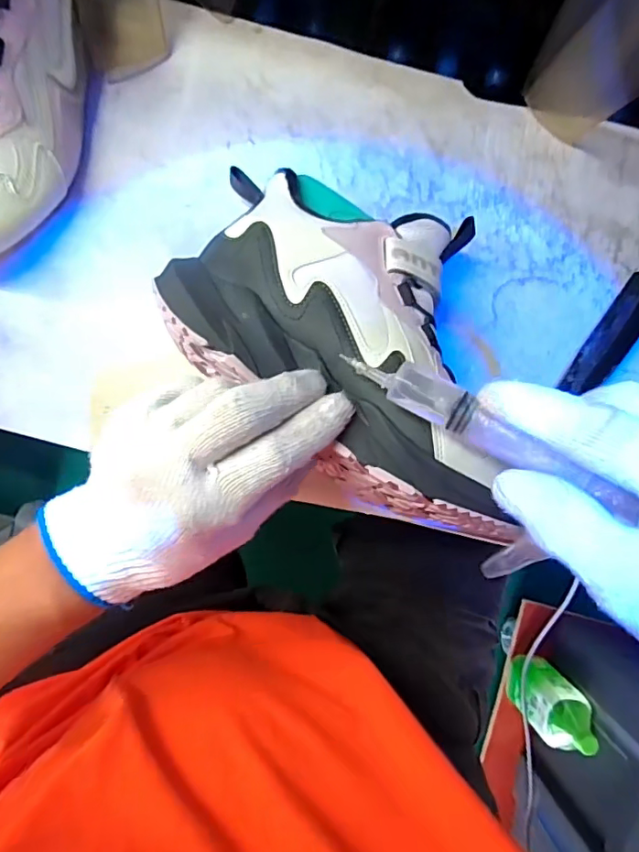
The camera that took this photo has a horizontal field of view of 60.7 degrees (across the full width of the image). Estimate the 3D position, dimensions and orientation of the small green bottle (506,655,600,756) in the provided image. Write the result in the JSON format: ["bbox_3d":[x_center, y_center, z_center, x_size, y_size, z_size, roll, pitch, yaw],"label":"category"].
[{"bbox_3d":[0.373,0.448,0.906,0.090,0.205,0.084,0,93,-4],"label":"small green bottle"}]

